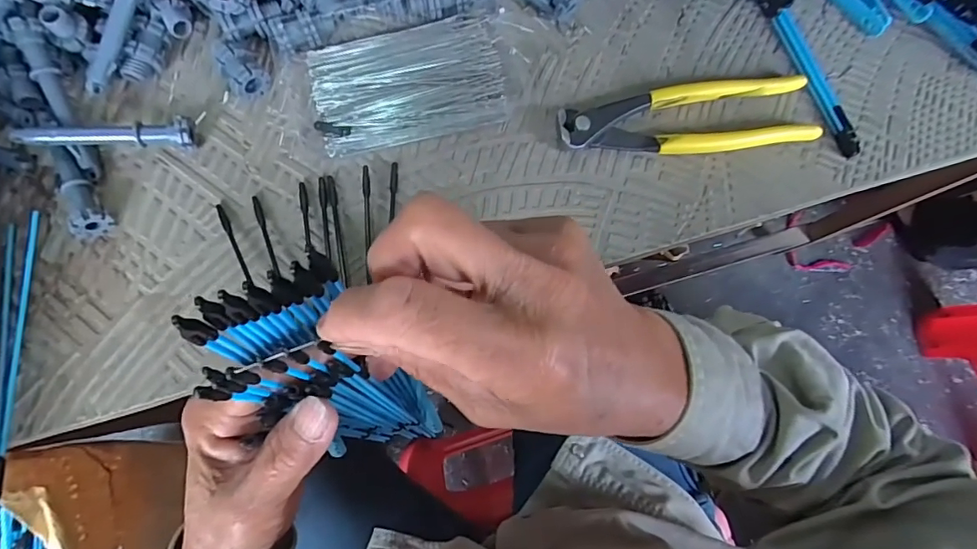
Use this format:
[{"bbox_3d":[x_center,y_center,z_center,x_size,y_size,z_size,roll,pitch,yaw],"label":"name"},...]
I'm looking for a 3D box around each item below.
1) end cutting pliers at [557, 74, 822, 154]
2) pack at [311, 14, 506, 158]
[{"bbox_3d":[0.127,-0.101,0.330,0.163,0.015,0.047,-6,79,-3],"label":"end cutting pliers"},{"bbox_3d":[-0.051,-0.126,0.333,0.124,0.011,0.075,-13,80,-4],"label":"pack"}]

